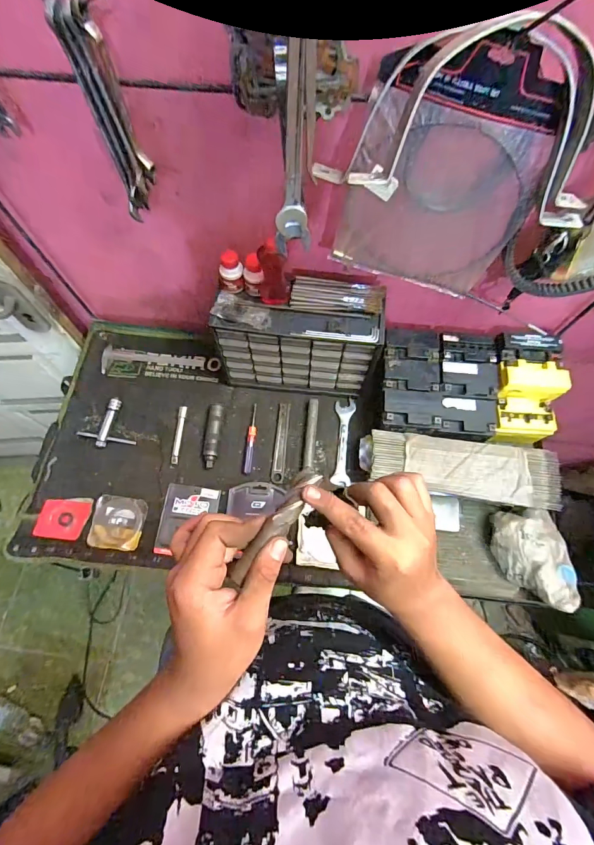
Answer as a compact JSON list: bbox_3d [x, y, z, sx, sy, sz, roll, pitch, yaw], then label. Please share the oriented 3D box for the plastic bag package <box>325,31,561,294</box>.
[{"bbox_3d":[0.167,-0.280,0.449,0.218,0.252,0.042,13,68,4],"label":"plastic bag package"}]

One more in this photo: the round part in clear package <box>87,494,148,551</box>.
[{"bbox_3d":[-0.336,0.187,0.702,0.093,0.011,0.095,6,68,1],"label":"round part in clear package"}]

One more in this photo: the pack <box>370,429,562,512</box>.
[{"bbox_3d":[0.309,0.082,0.681,0.341,0.024,0.109,7,68,2],"label":"pack"}]

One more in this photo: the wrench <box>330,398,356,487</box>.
[{"bbox_3d":[0.097,0.037,0.777,0.040,0.007,0.189,6,68,1],"label":"wrench"}]

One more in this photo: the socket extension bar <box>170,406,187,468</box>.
[{"bbox_3d":[-0.243,0.028,0.765,0.016,0.010,0.128,5,68,1],"label":"socket extension bar"}]

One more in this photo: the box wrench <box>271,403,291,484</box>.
[{"bbox_3d":[-0.033,0.040,0.773,0.024,0.005,0.172,5,68,1],"label":"box wrench"}]

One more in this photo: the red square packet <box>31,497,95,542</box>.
[{"bbox_3d":[-0.440,0.179,0.704,0.092,0.006,0.078,5,68,1],"label":"red square packet"}]

